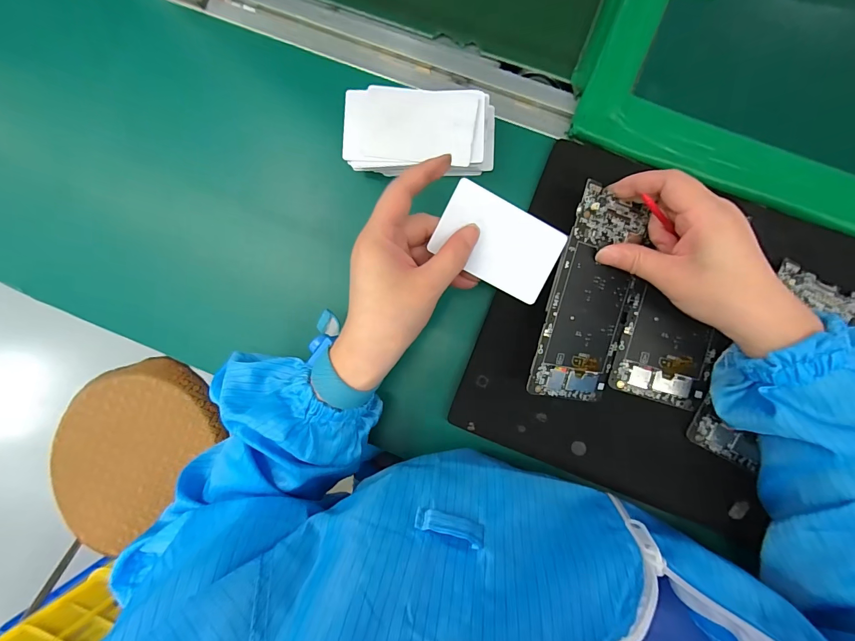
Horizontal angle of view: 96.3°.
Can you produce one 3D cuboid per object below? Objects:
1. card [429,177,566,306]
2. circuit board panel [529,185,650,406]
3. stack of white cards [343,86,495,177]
[{"bbox_3d":[0.050,-0.054,0.265,0.086,0.004,0.055,26,93,-11],"label":"card"},{"bbox_3d":[0.123,-0.015,0.287,0.071,0.005,0.153,9,98,-21],"label":"circuit board panel"},{"bbox_3d":[-0.005,-0.146,0.306,0.114,0.033,0.065,4,91,5],"label":"stack of white cards"}]

